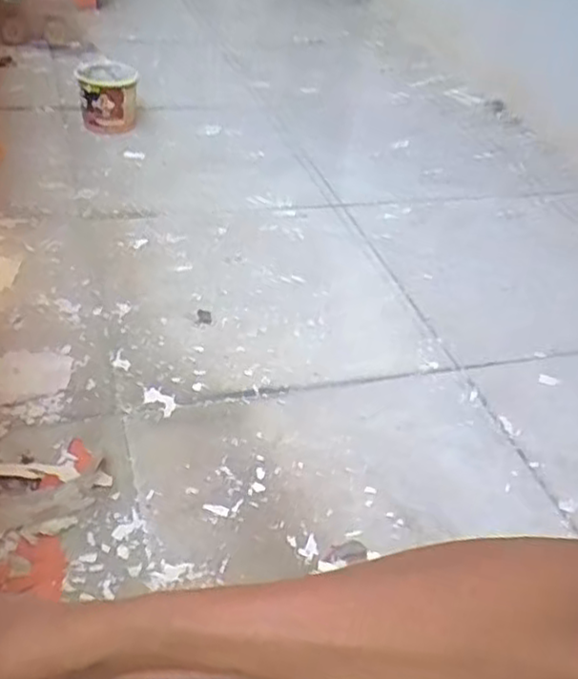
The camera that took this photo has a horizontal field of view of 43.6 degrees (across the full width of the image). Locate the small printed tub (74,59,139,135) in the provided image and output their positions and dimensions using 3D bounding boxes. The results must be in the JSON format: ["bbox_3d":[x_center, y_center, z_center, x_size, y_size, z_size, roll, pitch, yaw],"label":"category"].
[{"bbox_3d":[-0.324,-0.427,1.293,0.106,0.088,0.119,-3,39,-14],"label":"small printed tub"}]

